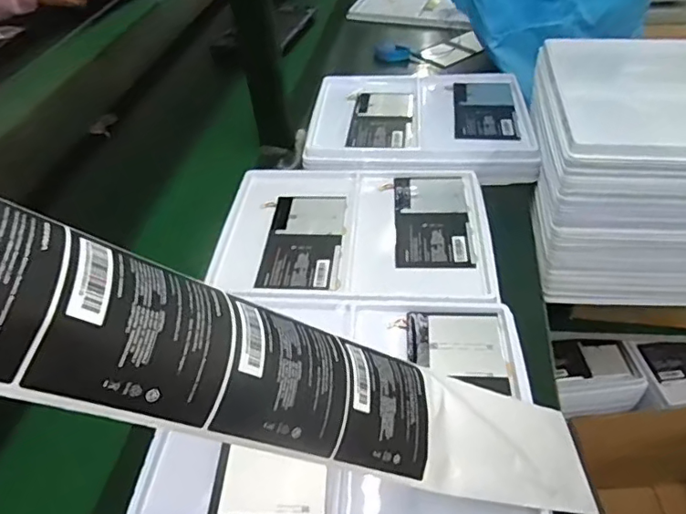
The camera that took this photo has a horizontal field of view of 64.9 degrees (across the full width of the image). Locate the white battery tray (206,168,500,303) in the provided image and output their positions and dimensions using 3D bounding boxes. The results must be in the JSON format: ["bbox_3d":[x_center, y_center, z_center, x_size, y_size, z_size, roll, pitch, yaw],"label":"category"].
[{"bbox_3d":[0.015,-0.036,0.657,0.318,0.015,0.244,0,43,7],"label":"white battery tray"}]

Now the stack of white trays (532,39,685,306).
[{"bbox_3d":[0.381,-0.127,0.713,0.242,0.209,0.309,2,43,9],"label":"stack of white trays"}]

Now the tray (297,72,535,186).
[{"bbox_3d":[0.114,-0.212,0.821,0.320,0.033,0.260,0,43,7],"label":"tray"}]

